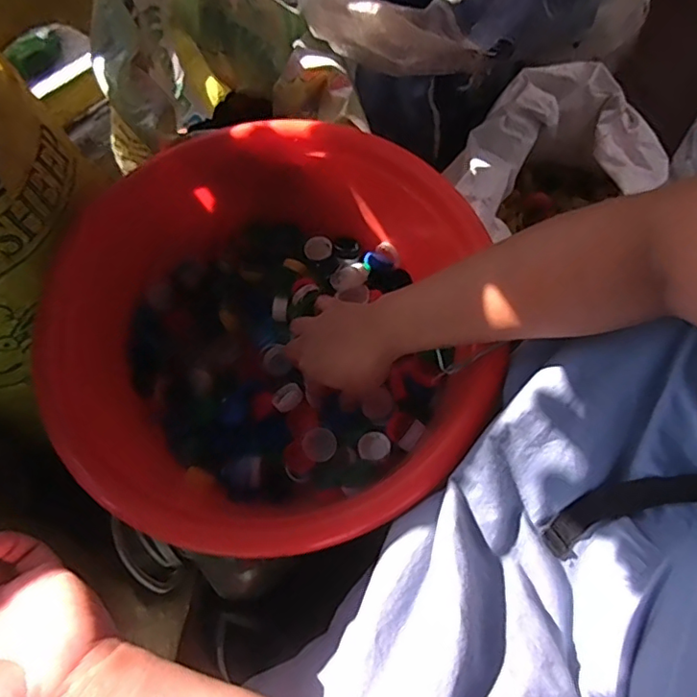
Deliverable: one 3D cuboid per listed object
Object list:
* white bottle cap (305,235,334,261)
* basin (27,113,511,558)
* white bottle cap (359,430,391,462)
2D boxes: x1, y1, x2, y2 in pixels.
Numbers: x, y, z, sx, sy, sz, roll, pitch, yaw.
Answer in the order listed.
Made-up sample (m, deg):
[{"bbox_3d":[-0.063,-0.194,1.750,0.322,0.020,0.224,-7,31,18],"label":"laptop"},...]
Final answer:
[{"bbox_3d":[-0.033,-0.109,0.610,0.030,0.009,0.035,-21,69,-7],"label":"white bottle cap"},{"bbox_3d":[-0.062,-0.011,0.523,0.378,0.121,0.372,0,68,1],"label":"basin"},{"bbox_3d":[0.024,0.092,0.527,0.029,0.009,0.028,0,68,1],"label":"white bottle cap"}]

